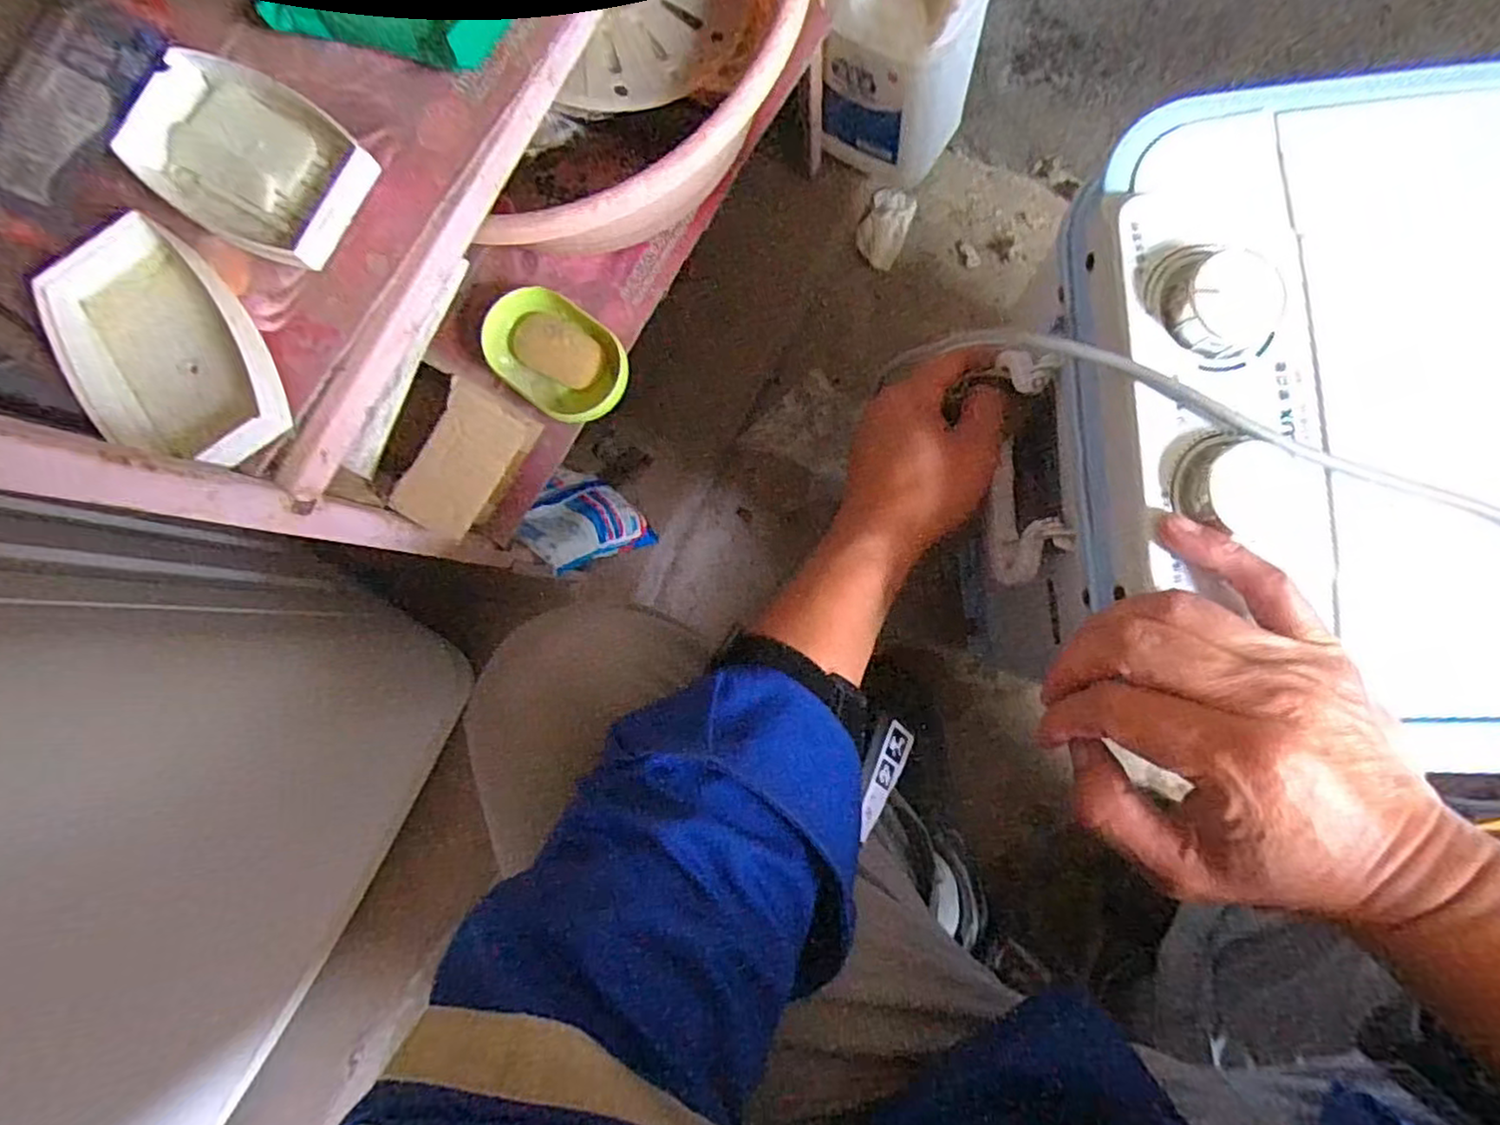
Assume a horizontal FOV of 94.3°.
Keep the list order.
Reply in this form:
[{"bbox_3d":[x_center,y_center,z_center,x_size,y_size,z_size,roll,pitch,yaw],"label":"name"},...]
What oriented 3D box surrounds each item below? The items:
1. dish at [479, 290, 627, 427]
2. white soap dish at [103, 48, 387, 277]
[{"bbox_3d":[-0.139,-0.148,0.503,0.108,0.027,0.073,36,89,9],"label":"dish"},{"bbox_3d":[-0.228,-0.183,0.314,0.119,0.018,0.072,28,88,9],"label":"white soap dish"}]

